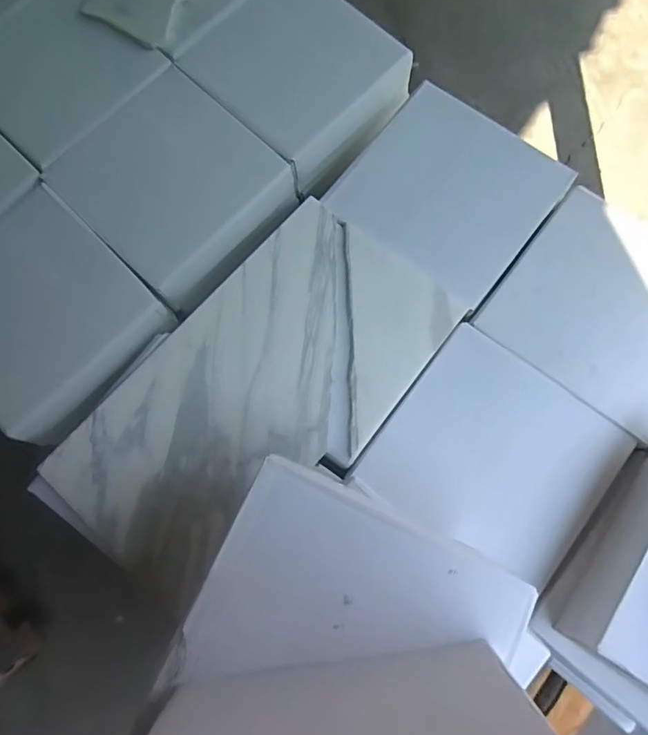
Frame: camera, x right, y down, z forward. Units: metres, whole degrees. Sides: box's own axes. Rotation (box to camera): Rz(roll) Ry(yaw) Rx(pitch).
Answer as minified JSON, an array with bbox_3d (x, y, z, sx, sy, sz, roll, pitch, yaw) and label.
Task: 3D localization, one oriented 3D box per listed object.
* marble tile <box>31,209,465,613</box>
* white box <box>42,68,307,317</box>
[{"bbox_3d":[-0.095,0.035,0.752,0.323,0.016,0.591,40,78,10],"label":"marble tile"},{"bbox_3d":[-0.267,-0.325,0.926,0.328,0.107,0.324,44,81,11],"label":"white box"}]

